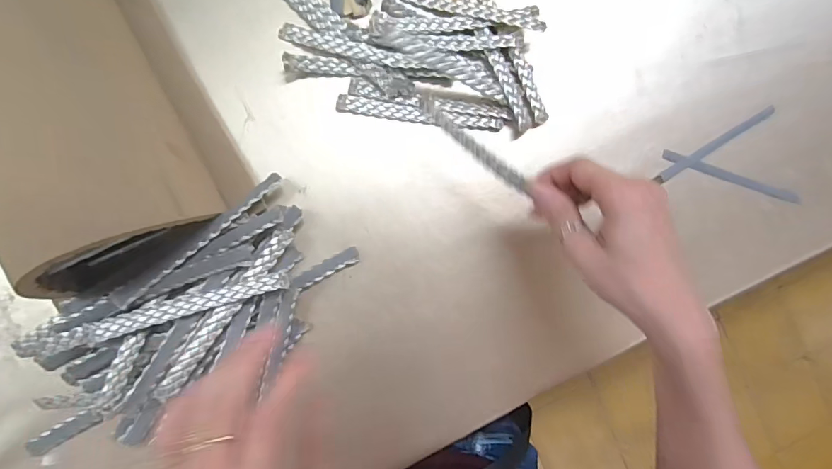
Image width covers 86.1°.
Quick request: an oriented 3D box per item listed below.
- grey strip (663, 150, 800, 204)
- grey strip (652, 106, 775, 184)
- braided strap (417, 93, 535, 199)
[{"bbox_3d":[0.281,-0.051,0.397,0.131,0.005,0.011,17,74,-5],"label":"grey strip"},{"bbox_3d":[0.266,-0.080,0.395,0.133,0.004,0.009,-31,94,-8],"label":"grey strip"},{"bbox_3d":[0.040,-0.063,0.311,0.099,0.007,0.010,42,84,5],"label":"braided strap"}]

